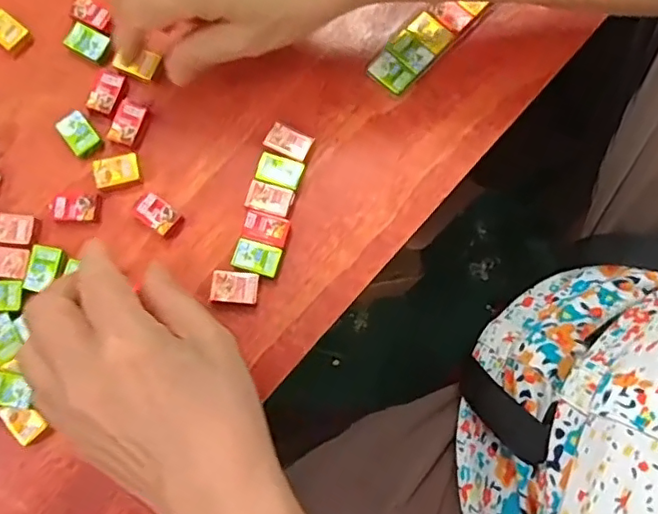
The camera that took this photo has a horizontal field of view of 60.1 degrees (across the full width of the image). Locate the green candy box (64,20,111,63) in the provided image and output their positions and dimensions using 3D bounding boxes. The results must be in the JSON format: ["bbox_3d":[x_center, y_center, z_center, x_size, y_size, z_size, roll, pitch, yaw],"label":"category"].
[{"bbox_3d":[-0.145,-0.129,0.343,0.027,0.006,0.017,30,81,6],"label":"green candy box"}]

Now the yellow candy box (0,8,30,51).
[{"bbox_3d":[-0.197,-0.139,0.347,0.024,0.007,0.018,41,82,7],"label":"yellow candy box"}]

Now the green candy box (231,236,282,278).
[{"bbox_3d":[-0.040,0.000,0.317,0.025,0.005,0.018,18,80,4],"label":"green candy box"}]

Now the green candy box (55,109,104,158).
[{"bbox_3d":[-0.146,-0.072,0.331,0.018,0.005,0.025,-39,81,-6],"label":"green candy box"}]

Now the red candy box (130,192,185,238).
[{"bbox_3d":[-0.097,-0.024,0.323,0.025,0.010,0.017,36,82,7],"label":"red candy box"}]

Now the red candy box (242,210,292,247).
[{"bbox_3d":[-0.035,-0.016,0.320,0.026,0.006,0.017,17,80,4],"label":"red candy box"}]

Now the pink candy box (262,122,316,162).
[{"bbox_3d":[-0.024,-0.067,0.330,0.026,0.006,0.017,22,80,4],"label":"pink candy box"}]

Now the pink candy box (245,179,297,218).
[{"bbox_3d":[-0.033,-0.033,0.323,0.027,0.006,0.017,18,80,4],"label":"pink candy box"}]

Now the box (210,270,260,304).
[{"bbox_3d":[-0.052,0.017,0.314,0.025,0.006,0.017,4,79,1],"label":"box"}]

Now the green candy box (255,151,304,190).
[{"bbox_3d":[-0.028,-0.049,0.326,0.025,0.005,0.017,20,80,4],"label":"green candy box"}]

